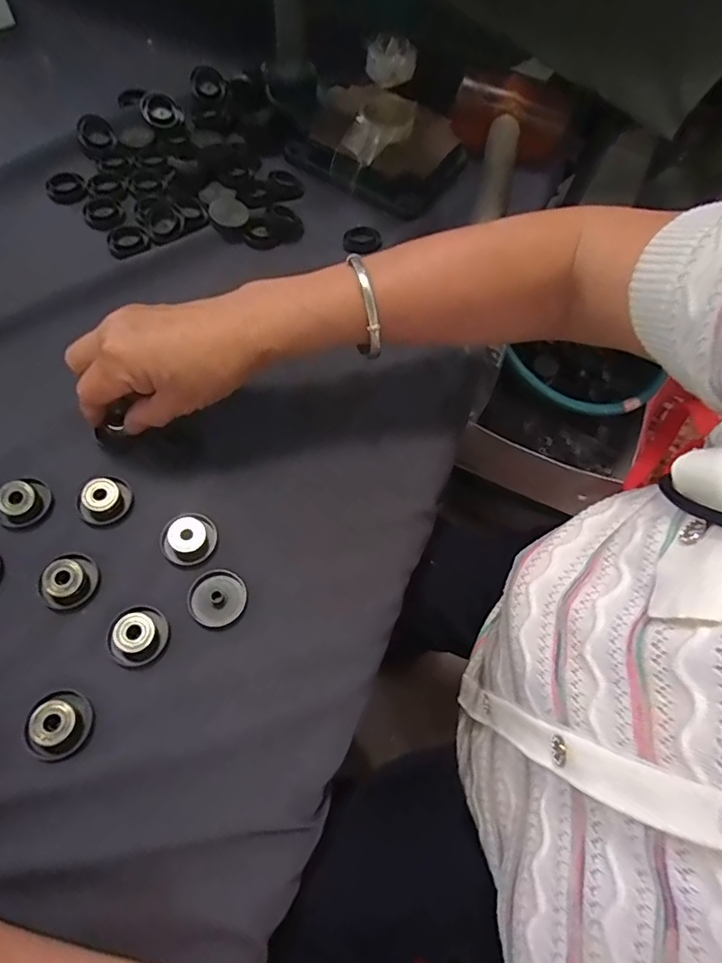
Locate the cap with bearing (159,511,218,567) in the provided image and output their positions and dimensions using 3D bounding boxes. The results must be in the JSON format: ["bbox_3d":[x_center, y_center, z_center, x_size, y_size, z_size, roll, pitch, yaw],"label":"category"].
[{"bbox_3d":[-0.107,0.035,0.332,0.032,0.010,0.034,1,64,-3],"label":"cap with bearing"}]

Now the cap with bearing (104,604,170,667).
[{"bbox_3d":[-0.128,0.087,0.303,0.033,0.012,0.032,1,64,-3],"label":"cap with bearing"}]

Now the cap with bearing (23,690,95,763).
[{"bbox_3d":[-0.160,0.128,0.280,0.033,0.013,0.030,1,64,-3],"label":"cap with bearing"}]

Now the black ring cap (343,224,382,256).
[{"bbox_3d":[0.001,-0.208,0.461,0.030,0.006,0.037,27,65,10],"label":"black ring cap"}]

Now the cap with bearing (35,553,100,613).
[{"bbox_3d":[-0.173,0.058,0.316,0.029,0.013,0.034,34,67,13],"label":"cap with bearing"}]

